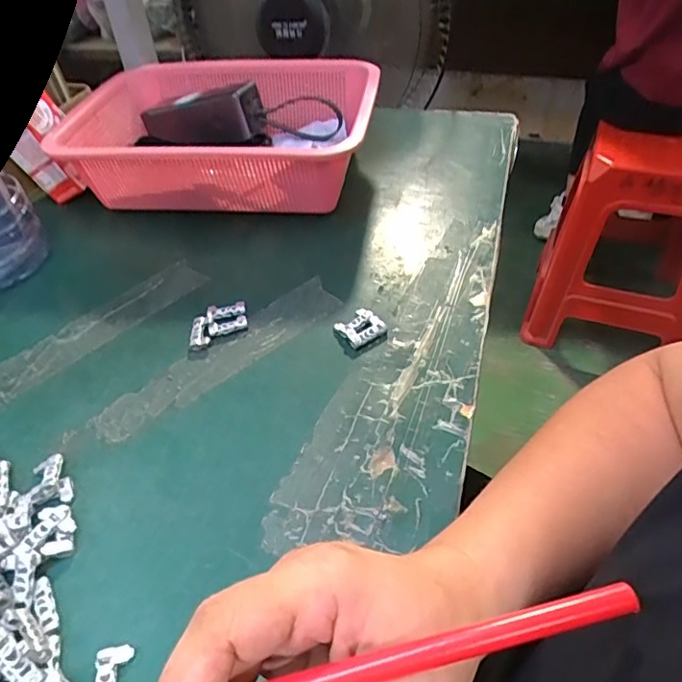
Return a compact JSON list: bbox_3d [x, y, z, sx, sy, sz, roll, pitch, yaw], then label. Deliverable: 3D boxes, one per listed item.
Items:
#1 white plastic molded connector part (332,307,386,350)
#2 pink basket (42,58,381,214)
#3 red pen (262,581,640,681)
[{"bbox_3d":[0.015,-0.010,0.407,0.029,0.008,0.030,-29,50,-23],"label":"white plastic molded connector part"},{"bbox_3d":[-0.107,-0.214,0.561,0.283,0.090,0.219,5,46,10],"label":"pink basket"},{"bbox_3d":[0.014,0.099,0.165,0.162,0.005,0.009,-12,45,-5],"label":"red pen"}]

